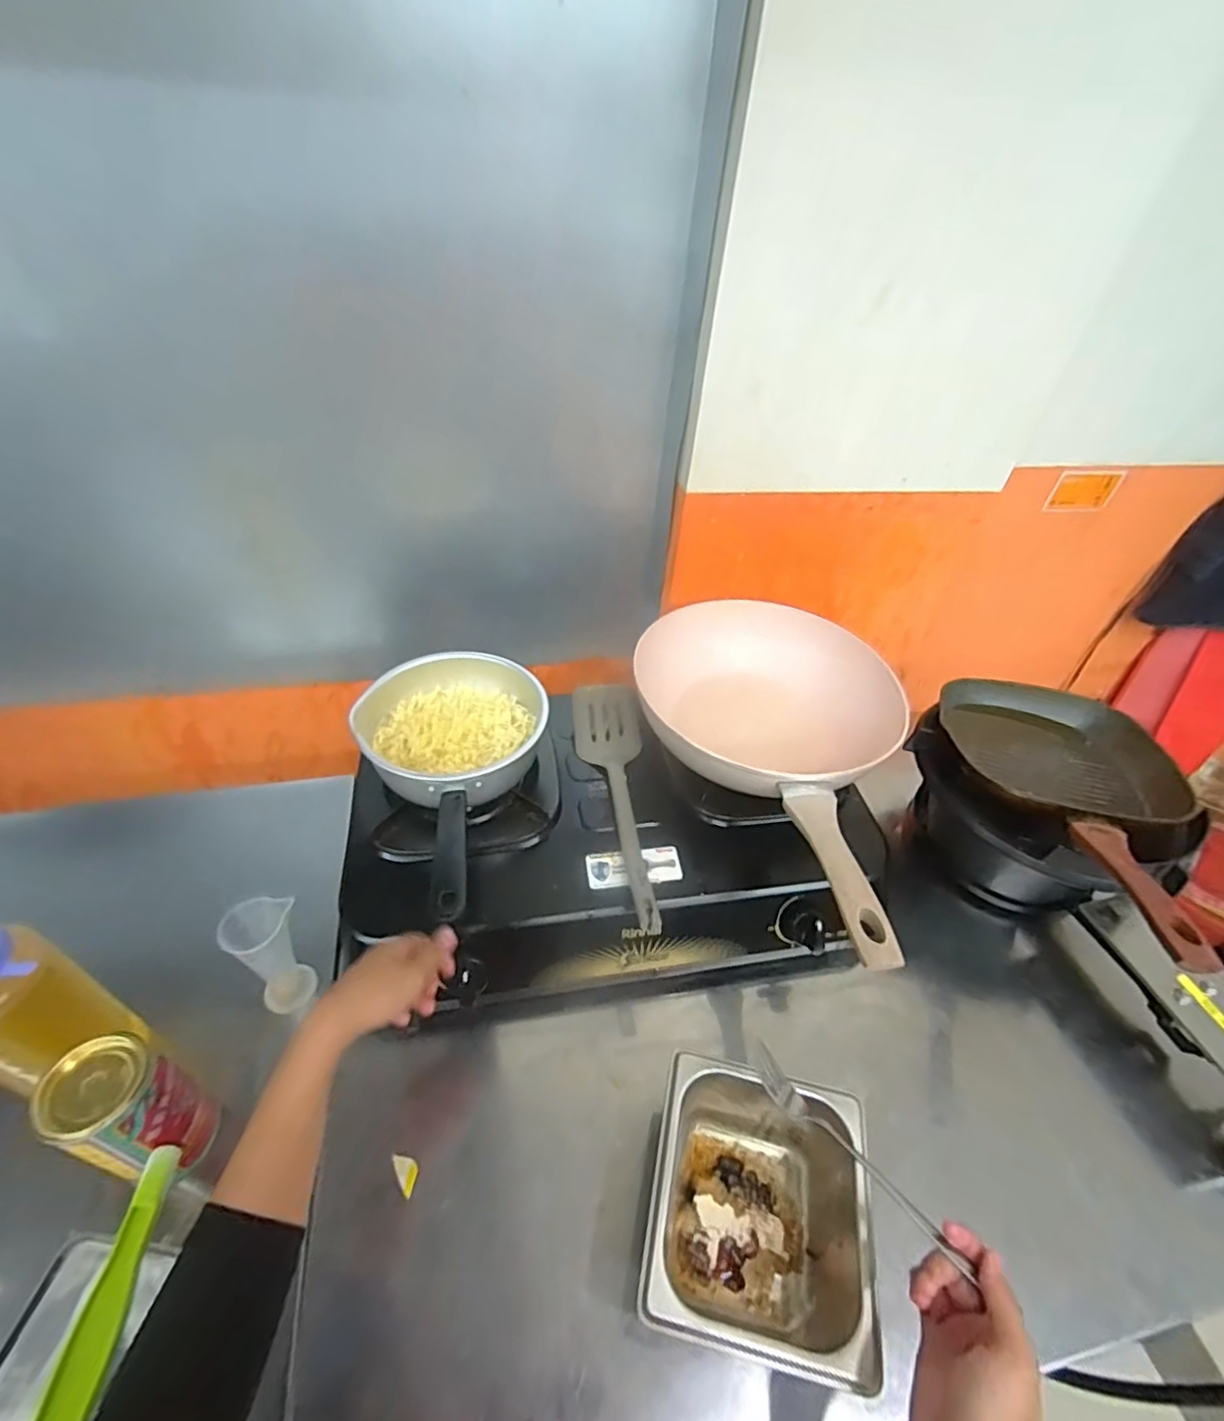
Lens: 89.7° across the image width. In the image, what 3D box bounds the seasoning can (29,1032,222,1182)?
[{"bbox_3d":[-0.374,0.317,0.483,0.069,0.133,0.067,3,43,-3],"label":"seasoning can"}]

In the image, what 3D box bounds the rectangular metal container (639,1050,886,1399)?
[{"bbox_3d":[0.109,0.397,0.492,0.156,0.098,0.169,11,43,6],"label":"rectangular metal container"}]

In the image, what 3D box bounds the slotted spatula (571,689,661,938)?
[{"bbox_3d":[0.006,0.092,0.687,0.079,0.039,0.318,-1,43,-7],"label":"slotted spatula"}]

